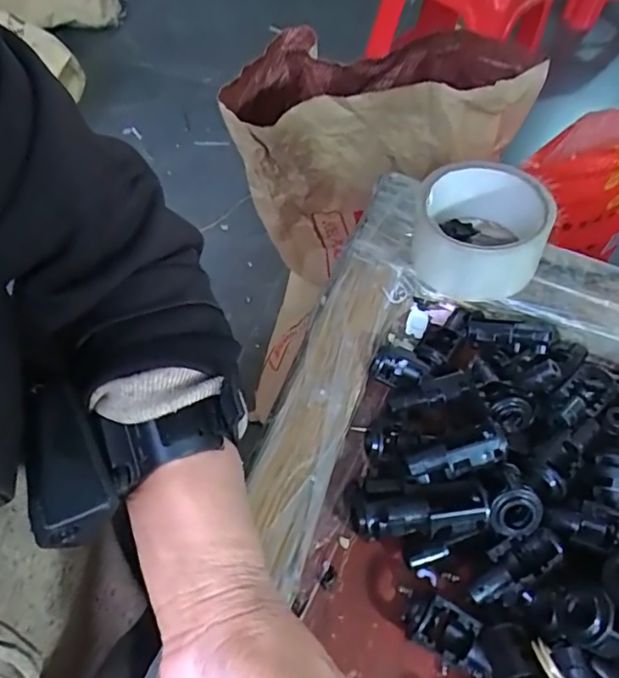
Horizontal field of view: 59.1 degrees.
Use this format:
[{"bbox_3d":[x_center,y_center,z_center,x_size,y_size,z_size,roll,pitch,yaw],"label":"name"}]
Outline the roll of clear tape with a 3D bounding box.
[{"bbox_3d":[0.117,-0.078,0.379,0.085,0.056,0.069,12,57,2],"label":"roll of clear tape"}]

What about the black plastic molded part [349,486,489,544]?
[{"bbox_3d":[0.057,0.093,0.294,0.074,0.028,0.028,-6,54,19],"label":"black plastic molded part"}]

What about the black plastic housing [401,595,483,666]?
[{"bbox_3d":[0.067,0.149,0.281,0.035,0.021,0.024,25,59,10],"label":"black plastic housing"}]

